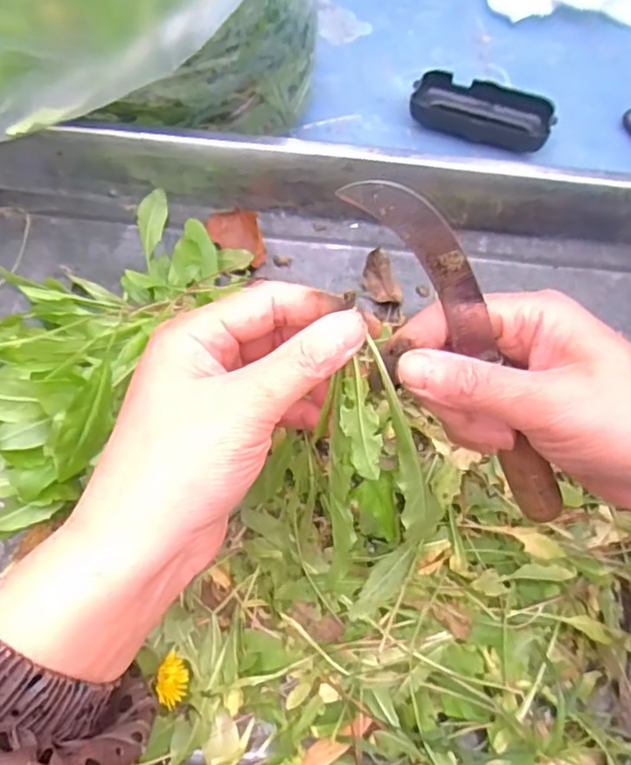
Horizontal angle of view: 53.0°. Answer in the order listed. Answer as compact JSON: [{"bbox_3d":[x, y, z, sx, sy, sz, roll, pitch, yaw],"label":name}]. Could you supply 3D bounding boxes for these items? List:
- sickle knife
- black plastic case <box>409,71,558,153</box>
[{"bbox_3d":[0.065,-0.007,0.264,0.018,0.177,0.025,-43,28,-25],"label":"sickle knife"},{"bbox_3d":[0.135,-0.220,0.512,0.109,0.022,0.053,21,61,10],"label":"black plastic case"}]

